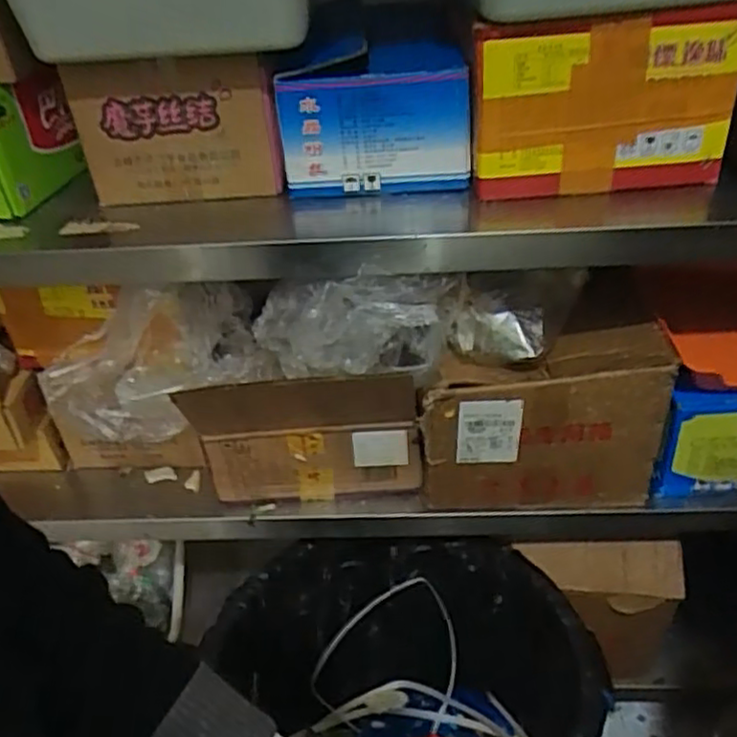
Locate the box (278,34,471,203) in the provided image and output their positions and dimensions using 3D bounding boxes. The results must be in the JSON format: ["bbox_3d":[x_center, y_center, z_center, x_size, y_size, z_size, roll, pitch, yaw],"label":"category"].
[{"bbox_3d":[0.011,-0.300,0.842,0.215,0.157,0.131,1,38,8],"label":"box"}]

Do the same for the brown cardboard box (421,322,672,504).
[{"bbox_3d":[0.233,0.069,0.967,0.311,0.226,0.121,-1,37,5],"label":"brown cardboard box"}]

